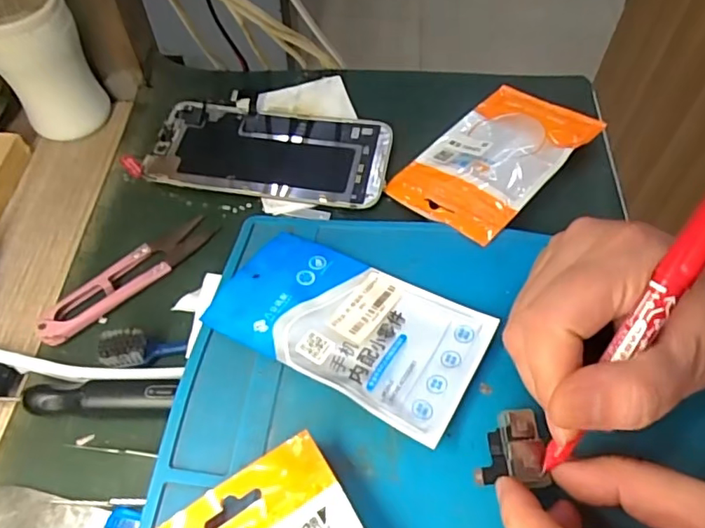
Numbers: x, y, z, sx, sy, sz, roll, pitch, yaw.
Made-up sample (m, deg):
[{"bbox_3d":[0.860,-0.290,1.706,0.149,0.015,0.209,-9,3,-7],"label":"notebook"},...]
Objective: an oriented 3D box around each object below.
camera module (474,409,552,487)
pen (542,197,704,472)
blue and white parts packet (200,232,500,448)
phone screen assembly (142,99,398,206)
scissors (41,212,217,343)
[{"bbox_3d":[0.064,0.073,0.223,0.028,0.005,0.029,1,55,5],"label":"camera module"},{"bbox_3d":[0.102,0.022,0.196,0.010,0.132,0.009,31,21,23],"label":"pen"},{"bbox_3d":[-0.004,0.028,0.262,0.126,0.014,0.068,23,59,19],"label":"blue and white parts packet"},{"bbox_3d":[-0.051,-0.071,0.341,0.143,0.005,0.070,8,55,9],"label":"phone screen assembly"},{"bbox_3d":[-0.117,0.005,0.290,0.021,0.011,0.099,37,64,26],"label":"scissors"}]

